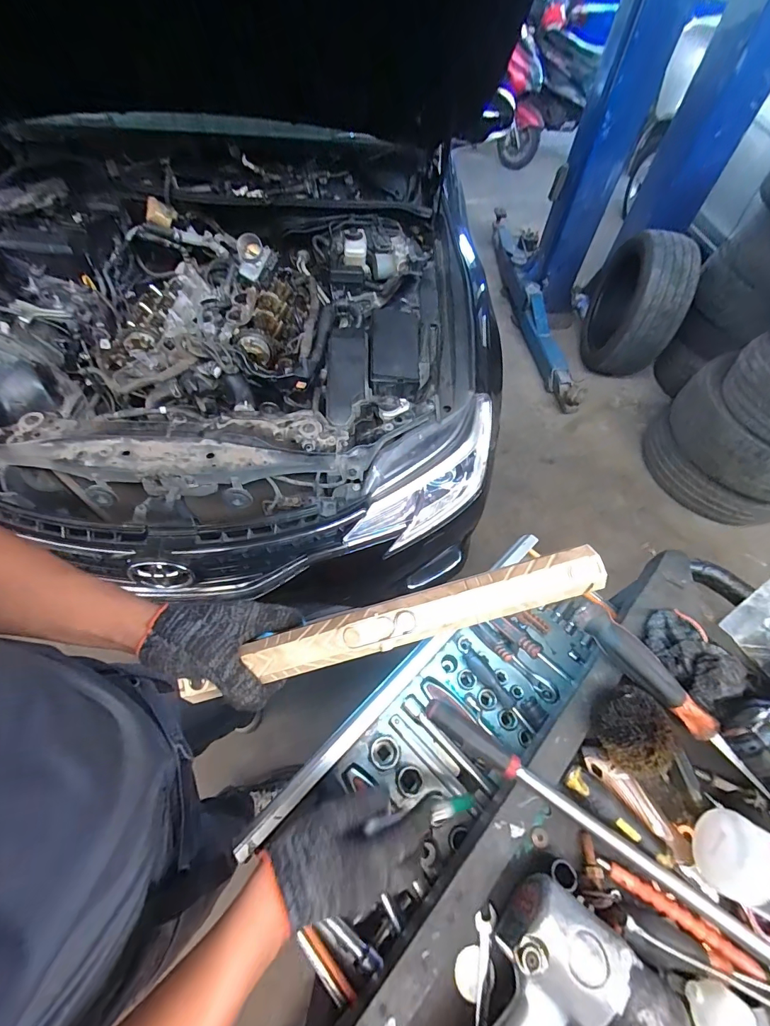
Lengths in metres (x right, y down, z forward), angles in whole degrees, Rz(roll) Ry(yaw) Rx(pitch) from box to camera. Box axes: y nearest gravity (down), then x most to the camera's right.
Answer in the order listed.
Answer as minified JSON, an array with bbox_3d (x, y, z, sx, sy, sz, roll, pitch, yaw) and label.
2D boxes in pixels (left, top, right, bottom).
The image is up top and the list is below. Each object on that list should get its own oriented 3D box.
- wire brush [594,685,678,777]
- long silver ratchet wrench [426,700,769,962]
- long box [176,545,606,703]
[{"bbox_3d":[0.279,0.240,0.454,0.079,0.047,0.087,-10,58,-10],"label":"wire brush"},{"bbox_3d":[0.298,0.371,0.389,0.594,0.033,0.035,30,61,15],"label":"long silver ratchet wrench"},{"bbox_3d":[-0.001,0.105,0.379,0.390,0.021,0.040,-18,58,6],"label":"long box"}]

